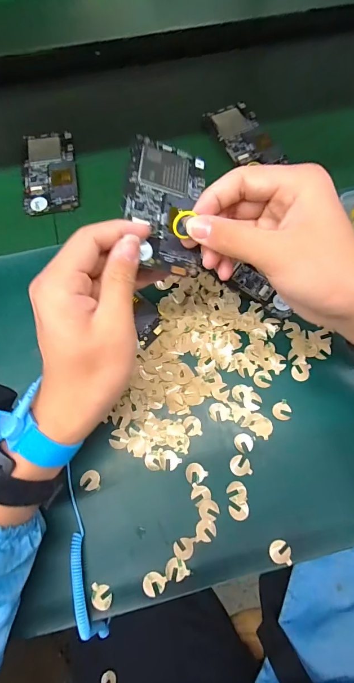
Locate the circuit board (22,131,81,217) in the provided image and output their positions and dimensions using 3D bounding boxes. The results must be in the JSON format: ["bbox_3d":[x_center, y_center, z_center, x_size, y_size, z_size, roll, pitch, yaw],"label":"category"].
[{"bbox_3d":[-0.160,-0.214,0.439,0.065,0.007,0.118,-8,70,-3],"label":"circuit board"}]

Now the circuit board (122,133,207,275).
[{"bbox_3d":[-0.009,-0.112,0.279,0.062,0.005,0.121,9,71,-17],"label":"circuit board"}]

